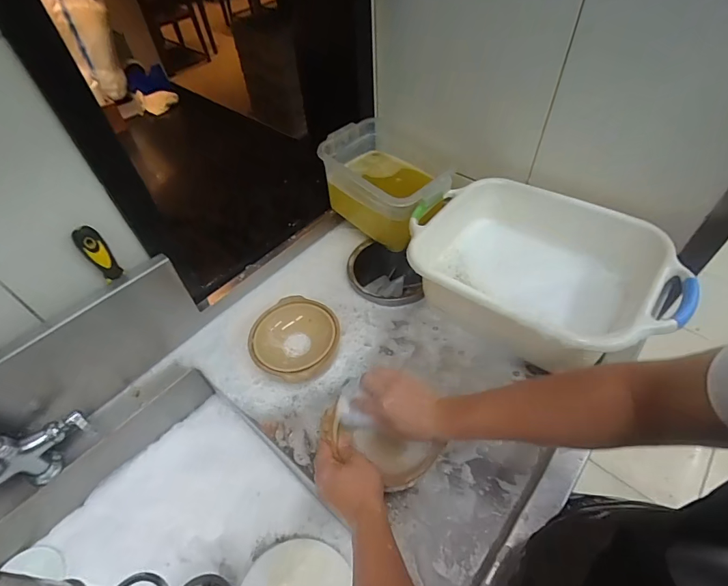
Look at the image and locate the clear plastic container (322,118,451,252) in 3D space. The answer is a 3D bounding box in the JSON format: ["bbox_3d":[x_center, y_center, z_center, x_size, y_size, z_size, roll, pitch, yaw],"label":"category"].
[{"bbox_3d":[0.052,-0.238,0.884,0.188,0.165,0.279,-36,57,-24],"label":"clear plastic container"}]

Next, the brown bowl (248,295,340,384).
[{"bbox_3d":[-0.128,0.091,0.746,0.160,0.054,0.162,-2,50,2],"label":"brown bowl"}]

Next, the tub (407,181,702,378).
[{"bbox_3d":[0.306,-0.037,0.740,0.449,0.156,0.330,30,58,26],"label":"tub"}]

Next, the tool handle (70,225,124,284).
[{"bbox_3d":[-0.411,-0.059,0.615,0.034,0.101,0.020,-36,57,-24],"label":"tool handle"}]

